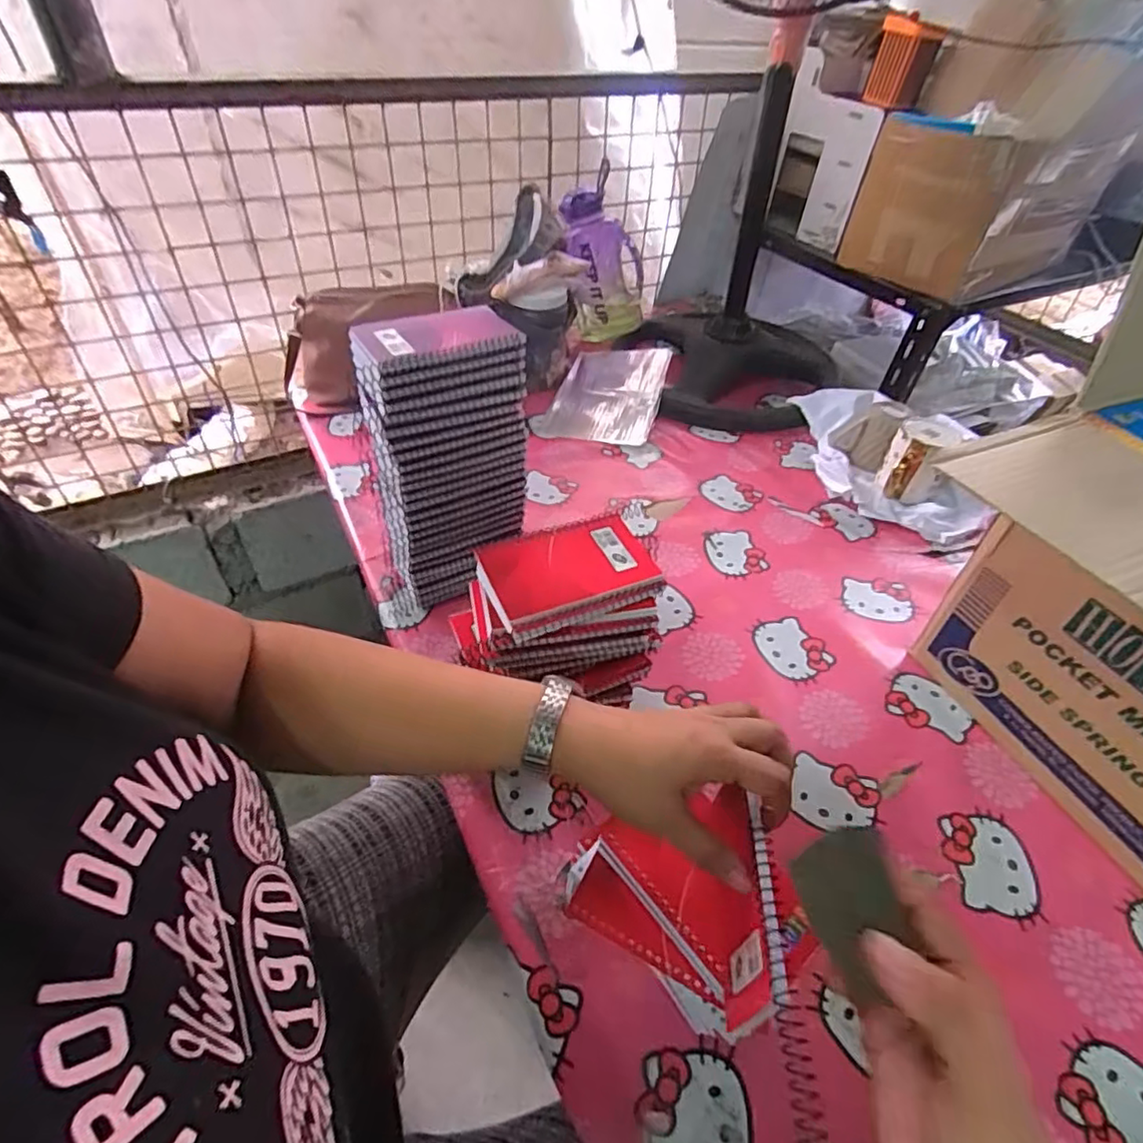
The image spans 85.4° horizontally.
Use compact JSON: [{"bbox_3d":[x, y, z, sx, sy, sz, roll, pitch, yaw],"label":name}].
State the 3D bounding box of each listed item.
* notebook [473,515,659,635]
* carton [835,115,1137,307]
[{"bbox_3d":[-0.001,-0.003,0.500,0.131,0.011,0.089,-15,47,-19],"label":"notebook"},{"bbox_3d":[0.677,-0.624,1.044,0.364,0.212,0.253,-24,51,-26],"label":"carton"}]

